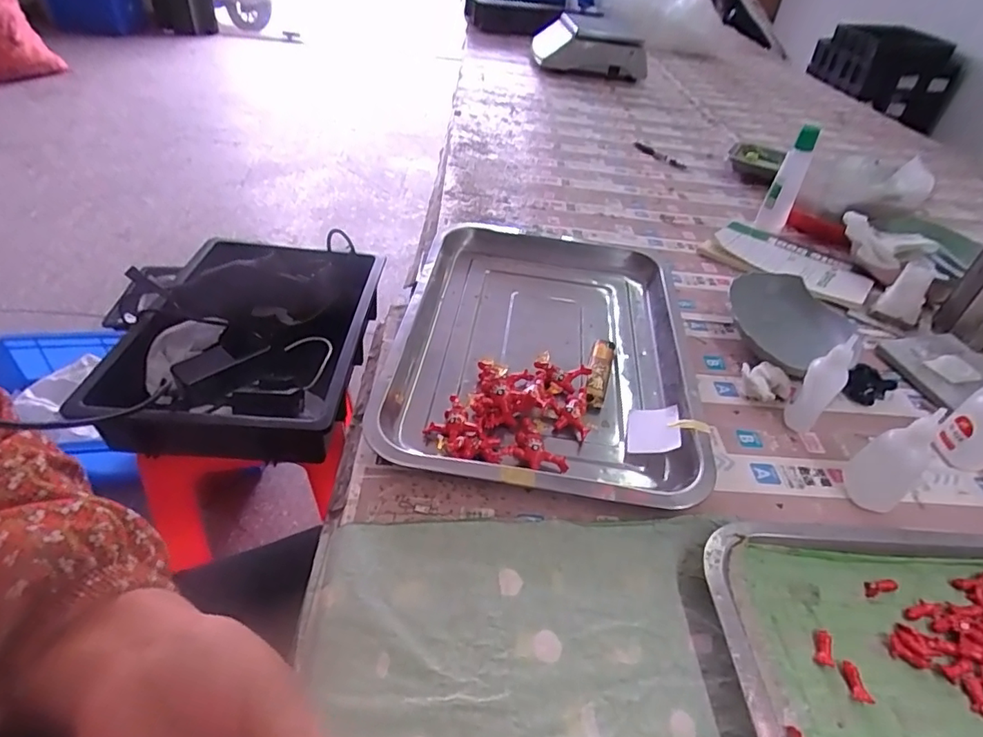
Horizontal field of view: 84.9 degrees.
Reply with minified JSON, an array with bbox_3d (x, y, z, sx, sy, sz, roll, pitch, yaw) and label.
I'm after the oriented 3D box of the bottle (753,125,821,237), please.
[{"bbox_3d":[0.412,-0.259,0.750,0.040,0.140,0.041,25,44,20],"label":"bottle"}]

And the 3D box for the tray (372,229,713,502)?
[{"bbox_3d":[0.050,-0.028,0.508,0.262,0.034,0.349,8,41,2],"label":"tray"}]

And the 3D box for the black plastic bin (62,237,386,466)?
[{"bbox_3d":[-0.370,-0.049,0.842,0.324,0.106,0.437,3,41,-3],"label":"black plastic bin"}]

